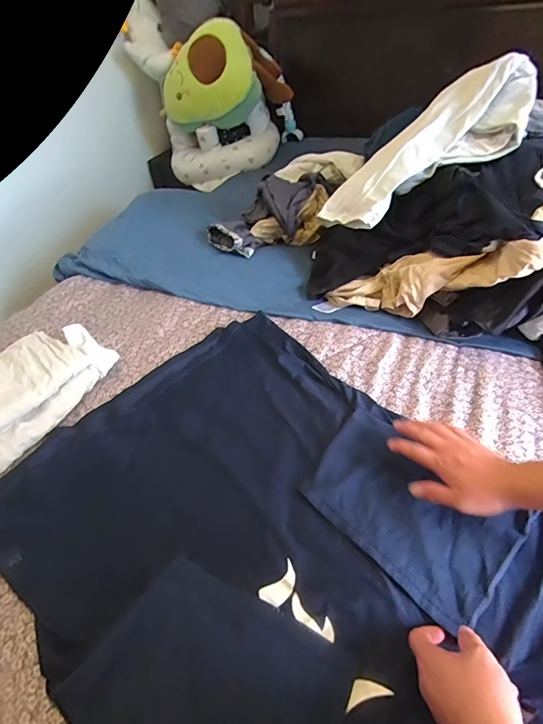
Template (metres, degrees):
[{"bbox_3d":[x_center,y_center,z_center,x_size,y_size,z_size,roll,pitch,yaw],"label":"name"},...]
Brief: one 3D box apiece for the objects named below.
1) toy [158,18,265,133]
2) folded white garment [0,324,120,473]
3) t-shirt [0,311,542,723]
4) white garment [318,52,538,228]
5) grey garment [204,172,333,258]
[{"bbox_3d":[-0.213,-0.979,1.399,0.374,0.283,0.130,-37,25,18],"label":"toy"},{"bbox_3d":[-0.430,0.041,0.679,0.193,0.082,0.285,24,53,28],"label":"folded white garment"},{"bbox_3d":[-0.026,0.204,0.514,0.516,0.035,0.652,-37,54,-25],"label":"t-shirt"},{"bbox_3d":[0.303,-0.411,0.761,0.434,0.080,0.181,-35,48,9],"label":"white garment"},{"bbox_3d":[-0.011,-0.367,0.953,0.259,0.123,0.172,-35,51,-25],"label":"grey garment"}]

